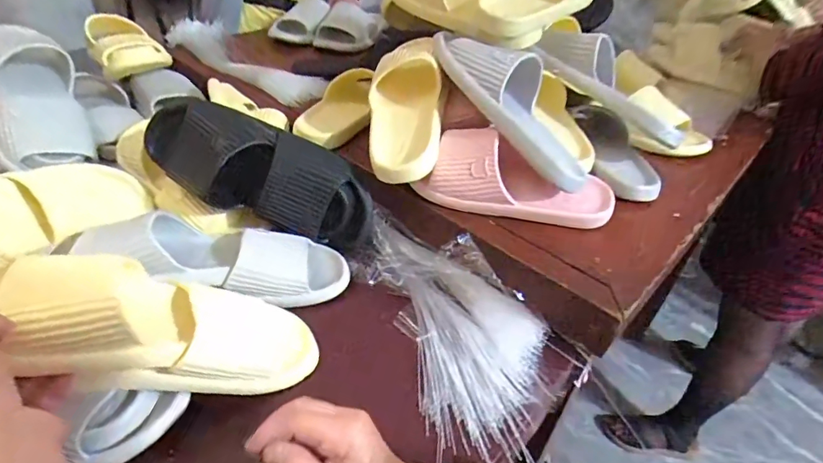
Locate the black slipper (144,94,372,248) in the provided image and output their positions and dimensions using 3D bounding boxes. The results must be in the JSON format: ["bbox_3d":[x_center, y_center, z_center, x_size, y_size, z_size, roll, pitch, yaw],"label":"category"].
[{"bbox_3d":[-0.182,-0.076,0.587,0.286,0.098,0.087,24,39,-4],"label":"black slipper"}]

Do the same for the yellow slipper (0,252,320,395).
[{"bbox_3d":[-0.205,0.088,0.412,0.252,0.083,0.107,26,17,-47],"label":"yellow slipper"}]

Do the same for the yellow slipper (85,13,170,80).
[{"bbox_3d":[-0.492,-0.322,0.799,0.100,0.049,0.183,-22,46,-30],"label":"yellow slipper"}]

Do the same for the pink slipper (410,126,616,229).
[{"bbox_3d":[0.130,-0.066,0.566,0.233,0.083,0.077,11,39,8],"label":"pink slipper"}]

